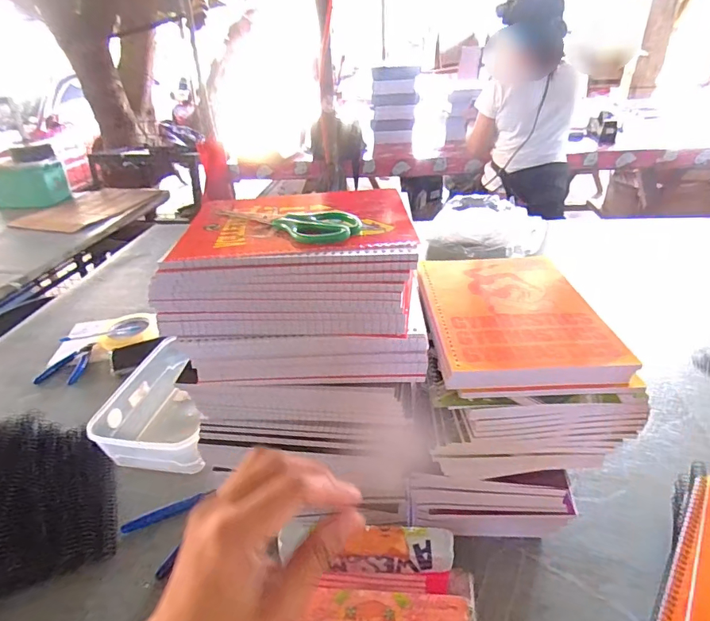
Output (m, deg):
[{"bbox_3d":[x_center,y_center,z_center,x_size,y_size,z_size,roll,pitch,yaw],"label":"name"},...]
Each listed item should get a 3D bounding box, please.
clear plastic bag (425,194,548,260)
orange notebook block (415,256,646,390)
[{"bbox_3d":[0.348,-0.222,1.204,0.285,0.088,0.276,10,34,21],"label":"clear plastic bag"},{"bbox_3d":[0.140,0.000,0.433,0.149,0.024,0.197,-4,32,-1],"label":"orange notebook block"}]

